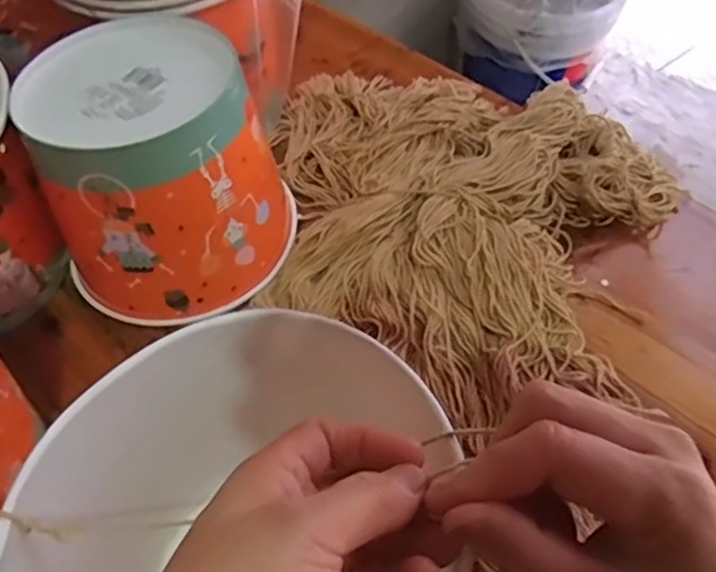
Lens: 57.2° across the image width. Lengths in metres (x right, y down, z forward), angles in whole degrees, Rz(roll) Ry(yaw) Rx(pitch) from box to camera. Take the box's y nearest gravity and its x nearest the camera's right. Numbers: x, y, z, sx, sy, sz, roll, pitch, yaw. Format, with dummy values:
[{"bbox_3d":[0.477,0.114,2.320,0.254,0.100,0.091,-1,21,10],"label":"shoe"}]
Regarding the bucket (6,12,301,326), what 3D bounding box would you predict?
[{"bbox_3d":[-0.122,-0.077,0.427,0.141,0.128,0.149,-1,53,1],"label":"bucket"}]

